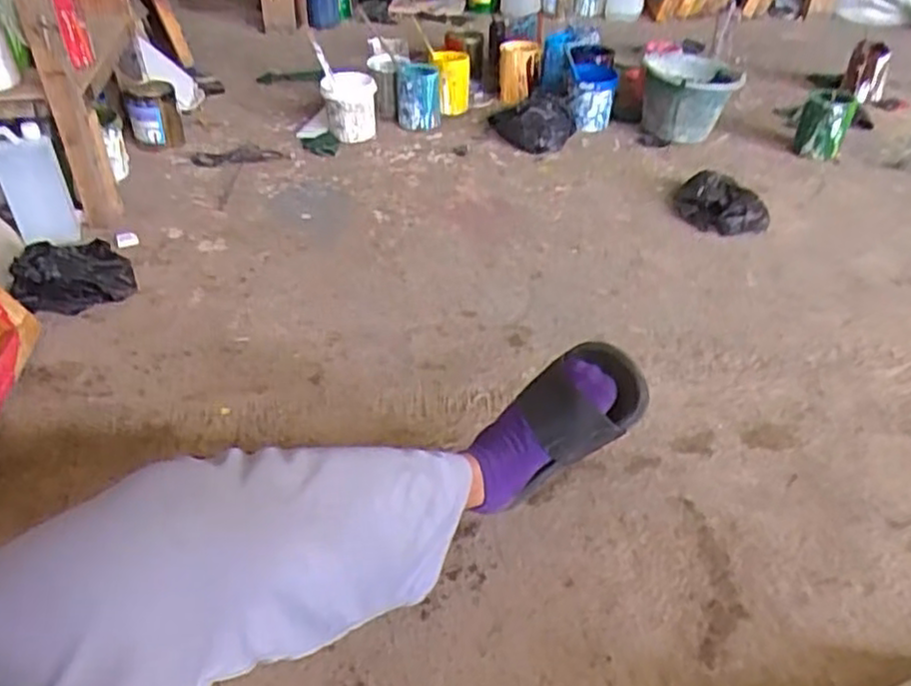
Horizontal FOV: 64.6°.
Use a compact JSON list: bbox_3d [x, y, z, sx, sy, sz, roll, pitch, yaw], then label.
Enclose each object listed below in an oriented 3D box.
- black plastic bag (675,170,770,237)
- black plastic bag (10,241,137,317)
[{"bbox_3d":[0.525,-0.273,1.442,0.189,0.059,0.114,24,46,29],"label":"black plastic bag"},{"bbox_3d":[-0.647,-0.115,1.212,0.183,0.082,0.142,-24,45,-27],"label":"black plastic bag"}]

